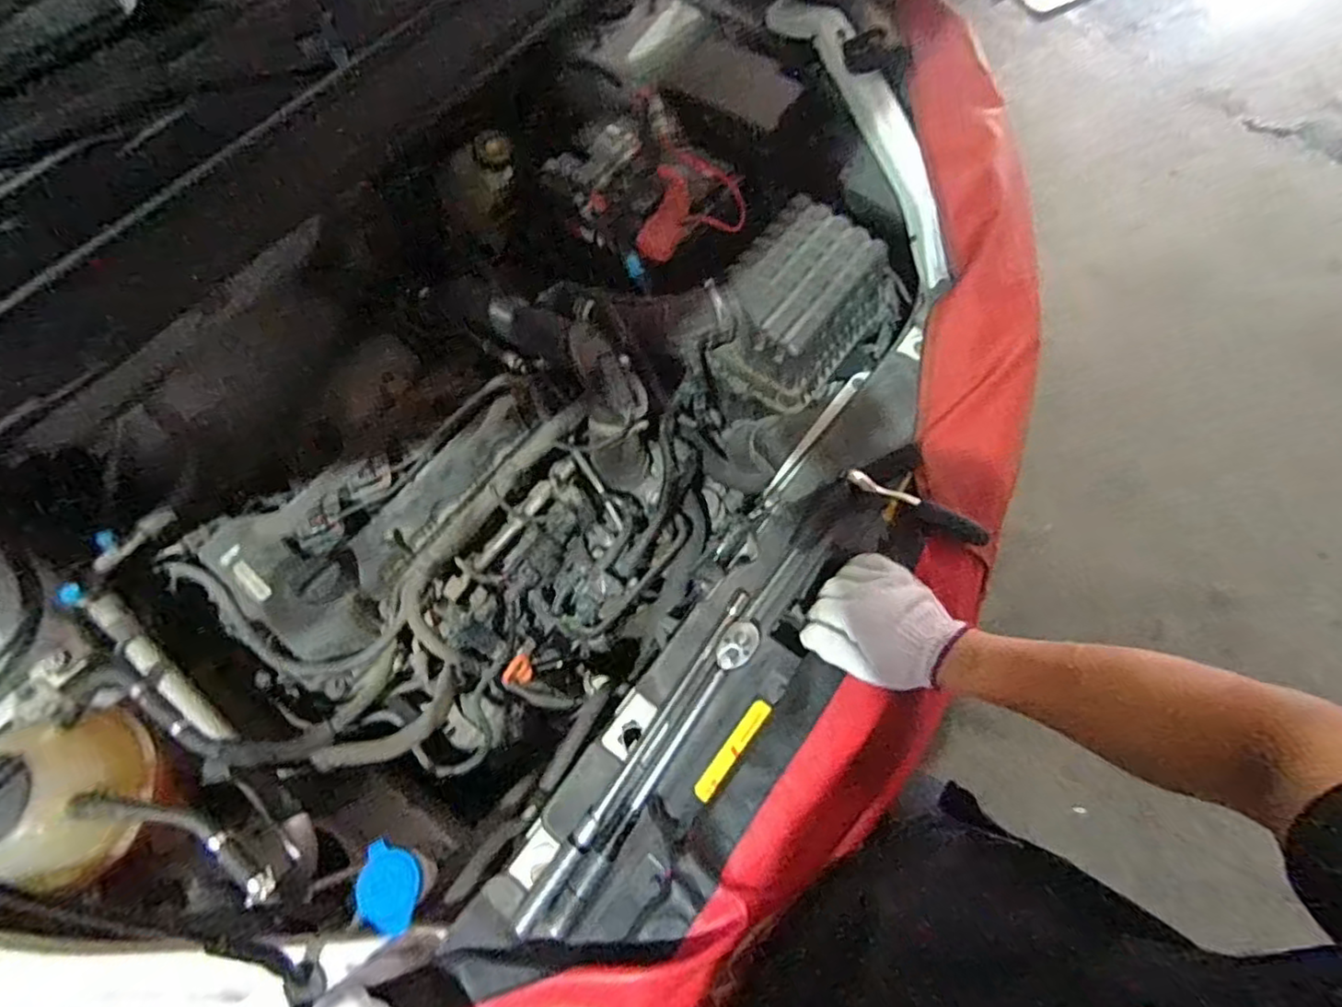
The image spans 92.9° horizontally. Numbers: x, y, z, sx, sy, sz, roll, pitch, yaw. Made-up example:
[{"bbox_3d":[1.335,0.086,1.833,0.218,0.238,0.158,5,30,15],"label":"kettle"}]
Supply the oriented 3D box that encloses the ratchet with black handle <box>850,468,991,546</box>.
[{"bbox_3d":[0.249,0.003,0.648,0.145,0.028,0.020,30,71,14],"label":"ratchet with black handle"}]

